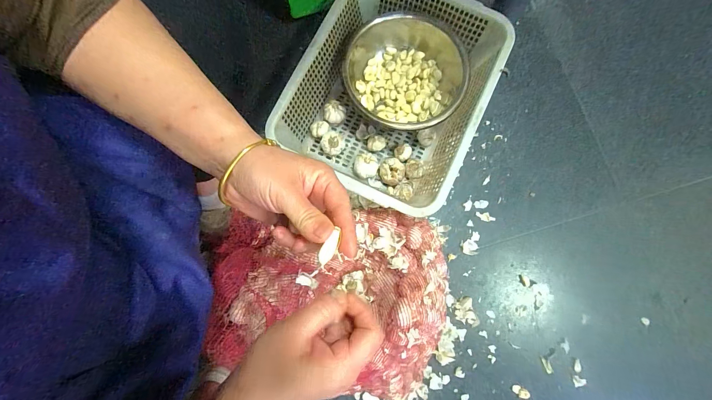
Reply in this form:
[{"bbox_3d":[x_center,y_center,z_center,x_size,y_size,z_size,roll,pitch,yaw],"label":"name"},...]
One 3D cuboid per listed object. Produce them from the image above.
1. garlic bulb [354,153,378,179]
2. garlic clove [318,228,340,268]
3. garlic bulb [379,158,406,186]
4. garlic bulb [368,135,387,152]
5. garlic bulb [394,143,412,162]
[{"bbox_3d":[0.024,-0.075,0.698,0.052,0.043,0.056,0,80,0],"label":"garlic bulb"},{"bbox_3d":[-0.021,0.038,0.234,0.010,0.006,0.029,30,89,6],"label":"garlic clove"},{"bbox_3d":[0.082,-0.065,0.692,0.055,0.034,0.059,0,79,0],"label":"garlic bulb"},{"bbox_3d":[0.047,-0.128,0.711,0.041,0.038,0.030,7,79,2],"label":"garlic bulb"},{"bbox_3d":[0.109,-0.110,0.699,0.040,0.027,0.033,-29,80,-5],"label":"garlic bulb"}]

